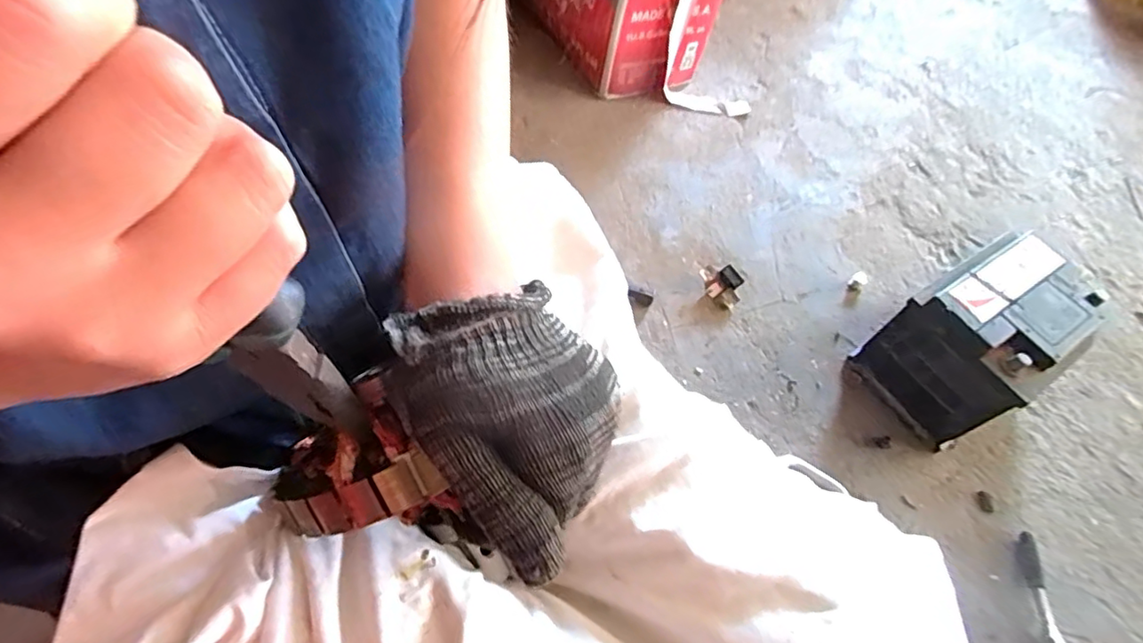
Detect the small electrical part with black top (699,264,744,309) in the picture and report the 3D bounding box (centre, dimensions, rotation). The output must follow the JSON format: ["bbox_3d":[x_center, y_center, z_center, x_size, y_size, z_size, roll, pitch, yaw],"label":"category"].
[{"bbox_3d":[0.230,-0.058,0.884,0.049,0.033,0.073,-29,65,-23],"label":"small electrical part with black top"}]

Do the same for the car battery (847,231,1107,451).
[{"bbox_3d":[0.543,0.024,0.778,0.216,0.193,0.165,-27,65,-22],"label":"car battery"}]

